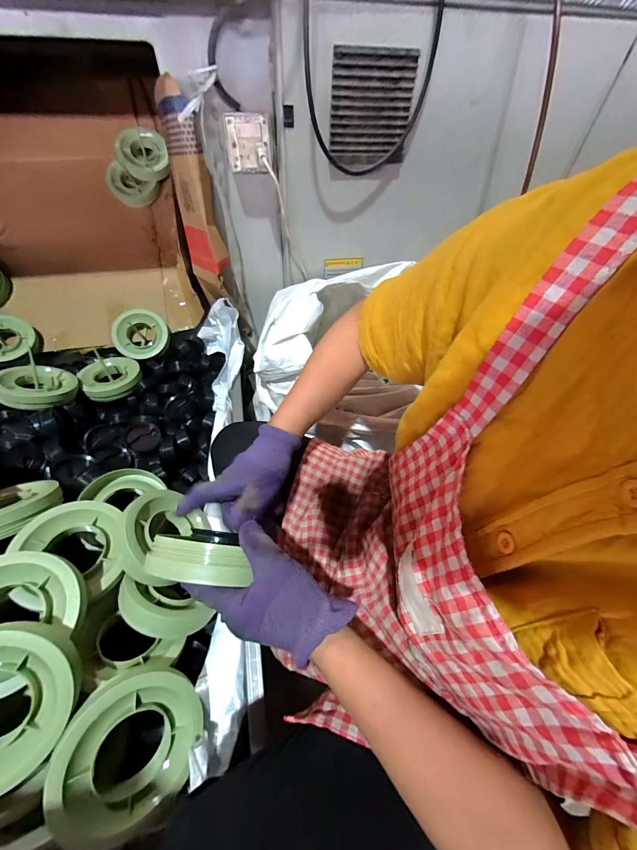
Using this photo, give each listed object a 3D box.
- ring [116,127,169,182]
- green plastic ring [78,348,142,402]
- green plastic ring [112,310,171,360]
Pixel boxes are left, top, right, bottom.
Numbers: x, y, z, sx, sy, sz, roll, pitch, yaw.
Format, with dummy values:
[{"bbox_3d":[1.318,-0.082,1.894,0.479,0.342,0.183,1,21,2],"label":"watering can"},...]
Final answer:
[{"bbox_3d":[-0.478,-0.742,0.852,0.126,0.042,0.131,-1,94,-9],"label":"ring"},{"bbox_3d":[-0.493,-0.115,0.744,0.125,0.032,0.116,-26,56,-22],"label":"green plastic ring"},{"bbox_3d":[-0.470,-0.240,0.823,0.134,0.127,0.041,-8,10,-16],"label":"green plastic ring"}]

